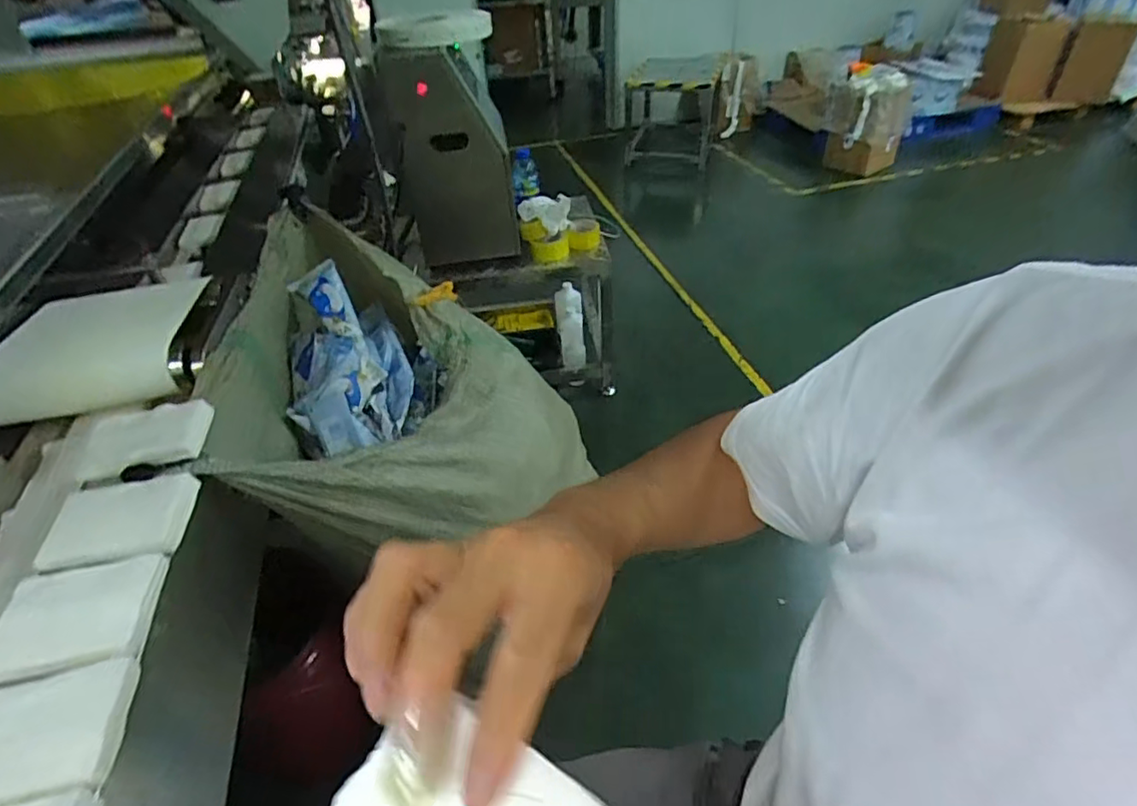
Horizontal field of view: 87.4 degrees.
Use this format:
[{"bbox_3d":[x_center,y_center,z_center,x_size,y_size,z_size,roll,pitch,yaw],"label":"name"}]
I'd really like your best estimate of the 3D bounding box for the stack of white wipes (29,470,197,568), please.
[{"bbox_3d":[-0.359,0.094,0.474,0.105,0.015,0.075,-7,40,-3],"label":"stack of white wipes"}]

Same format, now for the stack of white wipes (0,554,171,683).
[{"bbox_3d":[-0.341,0.144,0.410,0.105,0.016,0.080,-9,40,-6],"label":"stack of white wipes"}]

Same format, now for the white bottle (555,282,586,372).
[{"bbox_3d":[0.005,-0.263,1.970,0.093,0.067,0.327,-4,63,0],"label":"white bottle"}]

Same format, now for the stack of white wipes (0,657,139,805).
[{"bbox_3d":[-0.317,0.196,0.351,0.101,0.010,0.075,-10,40,-8],"label":"stack of white wipes"}]

